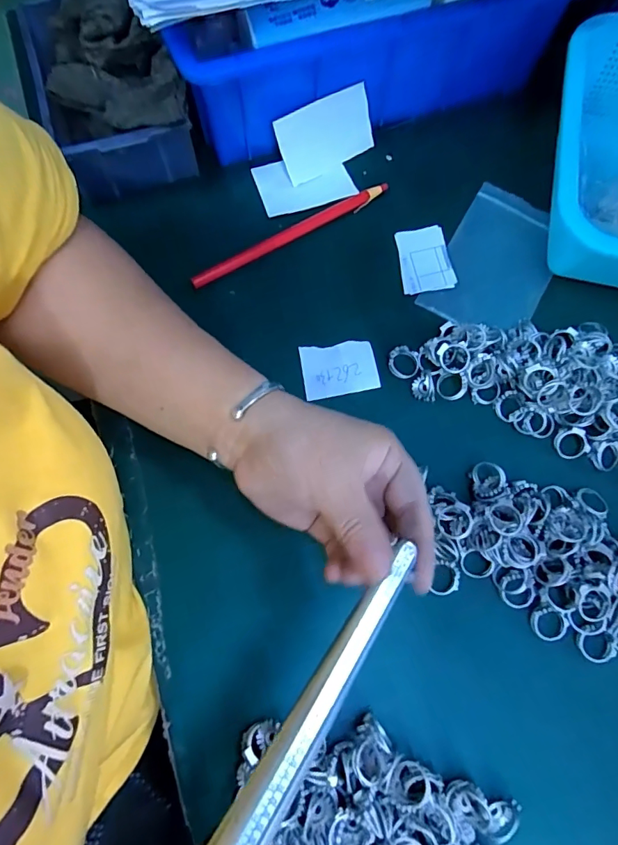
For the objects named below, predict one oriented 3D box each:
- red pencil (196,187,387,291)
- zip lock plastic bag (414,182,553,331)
[{"bbox_3d":[-0.013,-0.143,0.349,0.165,0.008,0.010,-29,77,-8],"label":"red pencil"},{"bbox_3d":[0.143,-0.120,0.348,0.078,0.007,0.119,29,76,7],"label":"zip lock plastic bag"}]

